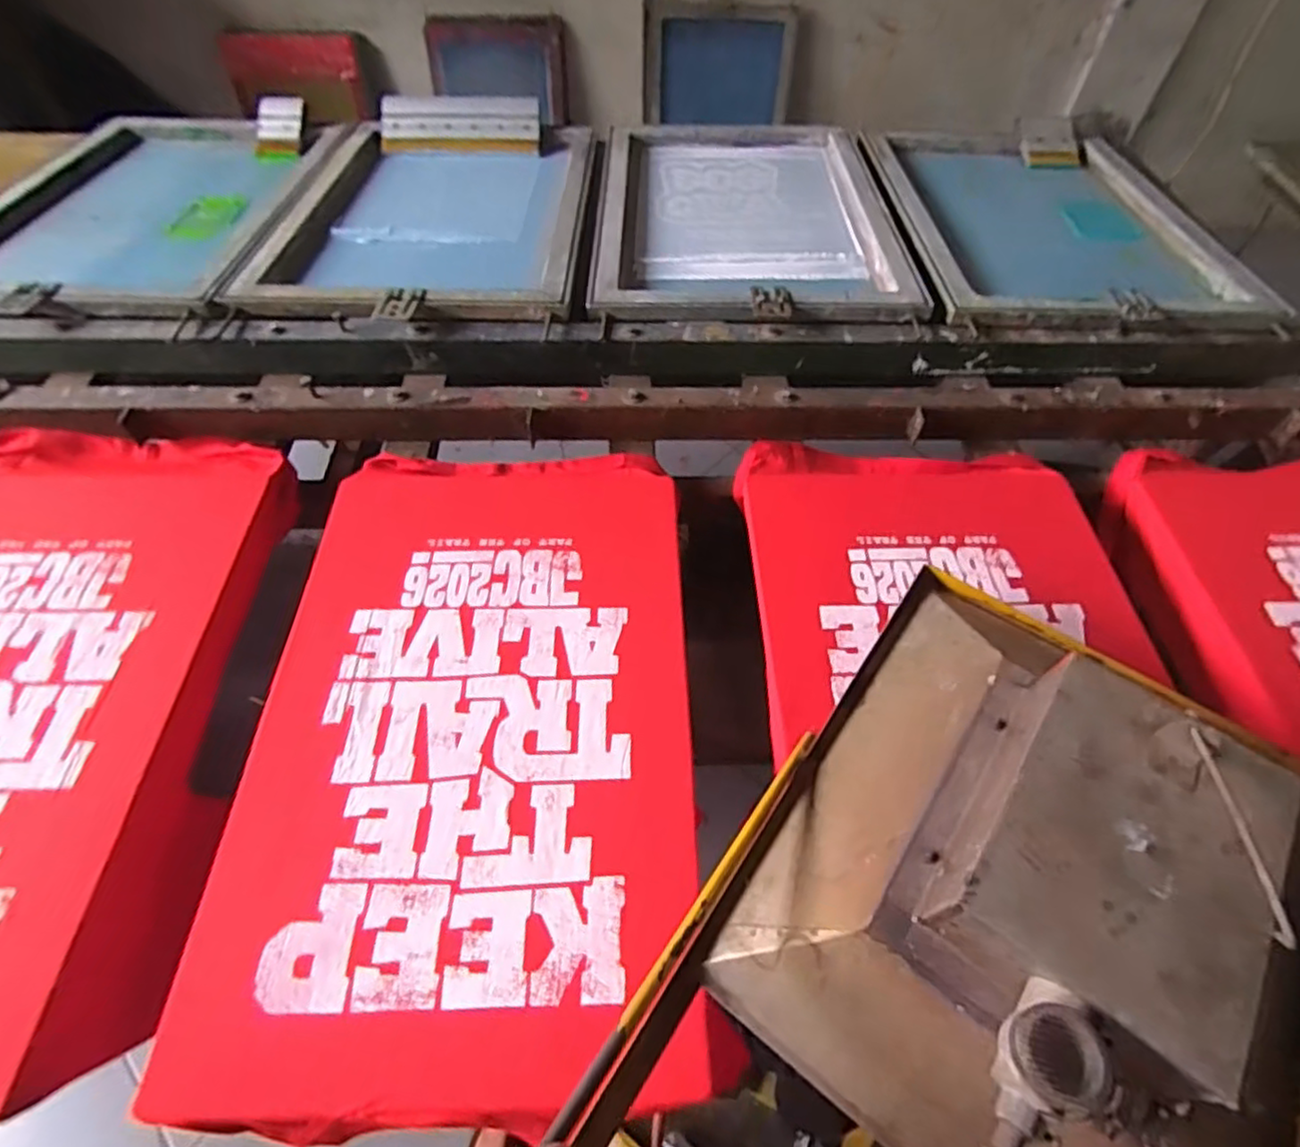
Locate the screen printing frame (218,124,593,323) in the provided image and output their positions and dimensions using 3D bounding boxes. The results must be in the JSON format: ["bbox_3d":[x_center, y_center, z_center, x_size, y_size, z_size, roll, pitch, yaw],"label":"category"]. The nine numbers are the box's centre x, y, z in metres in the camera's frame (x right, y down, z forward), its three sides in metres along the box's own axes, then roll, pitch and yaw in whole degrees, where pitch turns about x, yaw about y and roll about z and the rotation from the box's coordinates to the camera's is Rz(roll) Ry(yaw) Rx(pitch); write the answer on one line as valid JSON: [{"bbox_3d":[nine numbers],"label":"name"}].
[{"bbox_3d":[-0.343,-0.609,1.091,0.474,0.054,0.644,0,56,1],"label":"screen printing frame"}]

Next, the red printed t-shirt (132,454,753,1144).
[{"bbox_3d":[-0.161,0.123,0.643,0.405,0.037,0.637,-3,56,-2],"label":"red printed t-shirt"}]

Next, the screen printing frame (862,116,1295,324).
[{"bbox_3d":[0.661,-0.610,1.100,0.482,0.035,0.649,-1,56,0],"label":"screen printing frame"}]

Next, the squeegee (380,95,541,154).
[{"bbox_3d":[-0.358,-0.856,1.250,0.293,0.043,0.146,-3,56,-2],"label":"squeegee"}]

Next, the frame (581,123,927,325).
[{"bbox_3d":[0.158,-0.621,1.107,0.483,0.036,0.654,0,56,1],"label":"frame"}]

